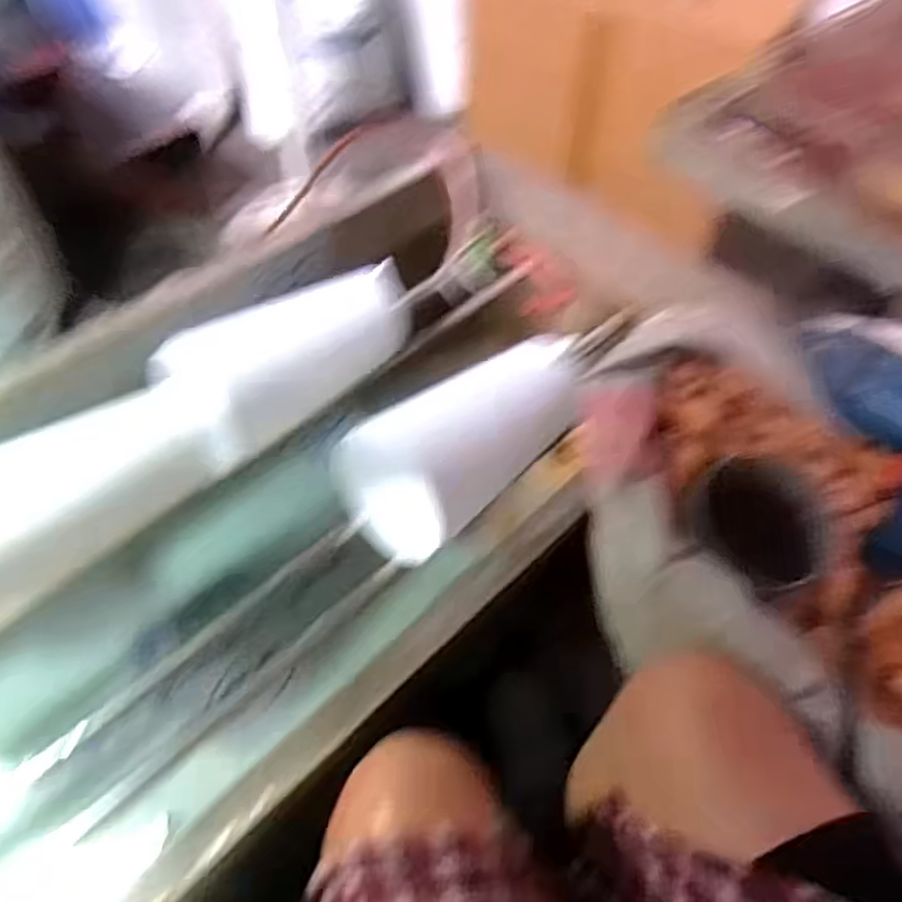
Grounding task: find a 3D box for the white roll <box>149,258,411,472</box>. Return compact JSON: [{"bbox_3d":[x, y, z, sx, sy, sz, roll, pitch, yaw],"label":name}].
[{"bbox_3d":[-0.161,-0.114,0.787,0.111,0.091,0.259,39,59,23],"label":"white roll"}]

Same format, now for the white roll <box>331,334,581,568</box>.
[{"bbox_3d":[0.018,-0.009,0.782,0.272,0.123,0.104,-36,63,-28],"label":"white roll"}]

